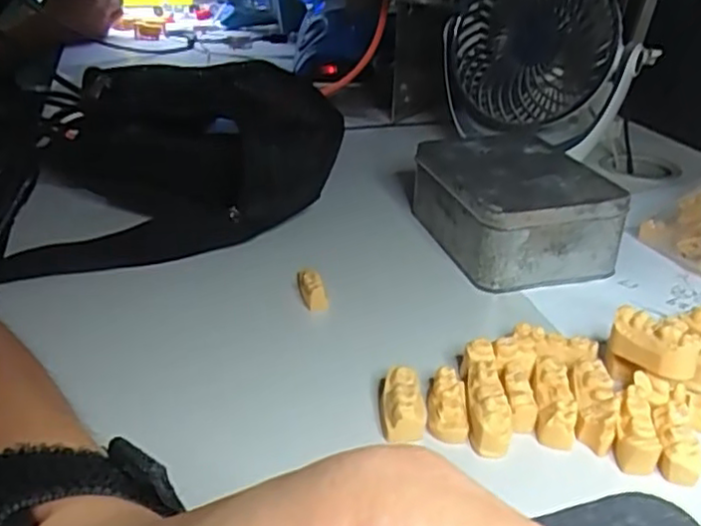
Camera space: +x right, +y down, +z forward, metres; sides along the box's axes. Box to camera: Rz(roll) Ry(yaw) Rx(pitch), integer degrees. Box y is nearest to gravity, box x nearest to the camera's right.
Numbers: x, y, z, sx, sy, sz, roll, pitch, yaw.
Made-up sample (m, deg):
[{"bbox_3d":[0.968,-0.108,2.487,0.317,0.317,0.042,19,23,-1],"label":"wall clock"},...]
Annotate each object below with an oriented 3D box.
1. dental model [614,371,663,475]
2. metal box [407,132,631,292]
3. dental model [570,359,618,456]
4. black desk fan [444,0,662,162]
[{"bbox_3d":[0.120,0.064,0.283,0.018,0.012,0.048,11,42,15],"label":"dental model"},{"bbox_3d":[0.102,-0.038,0.431,0.091,0.050,0.114,-7,30,-17],"label":"metal box"},{"bbox_3d":[0.105,0.058,0.290,0.018,0.010,0.044,-19,30,26],"label":"dental model"},{"bbox_3d":[0.149,-0.161,0.541,0.140,0.124,0.087,3,28,2],"label":"black desk fan"}]

